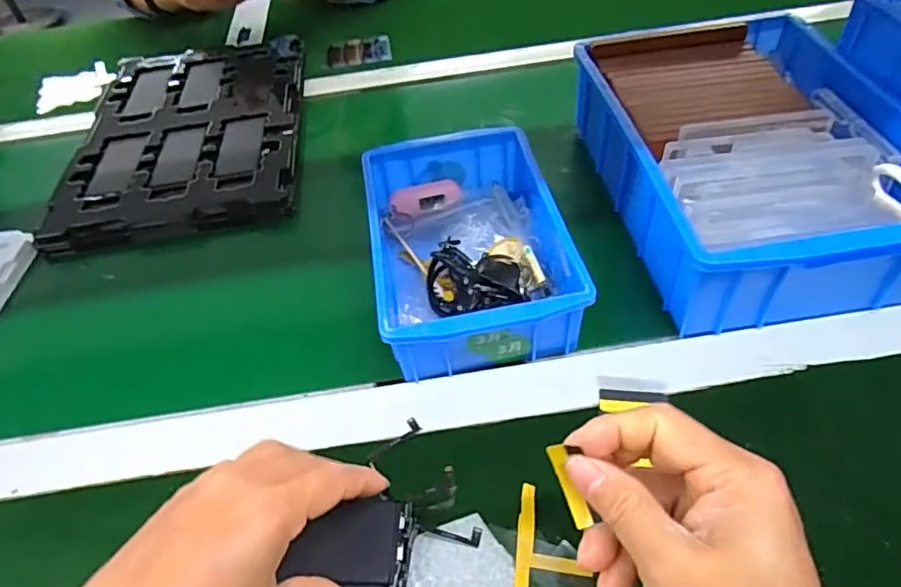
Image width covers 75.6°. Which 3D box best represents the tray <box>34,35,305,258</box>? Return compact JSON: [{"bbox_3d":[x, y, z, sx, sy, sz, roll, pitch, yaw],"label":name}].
[{"bbox_3d":[-0.277,-0.181,0.625,0.227,0.028,0.331,-9,48,-1],"label":"tray"}]

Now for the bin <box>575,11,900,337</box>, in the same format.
[{"bbox_3d":[0.230,-0.108,0.453,0.203,0.082,0.287,-8,48,-1],"label":"bin"}]

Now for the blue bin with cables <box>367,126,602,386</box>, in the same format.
[{"bbox_3d":[0.010,-0.038,0.434,0.130,0.059,0.200,-10,48,-2],"label":"blue bin with cables"}]

